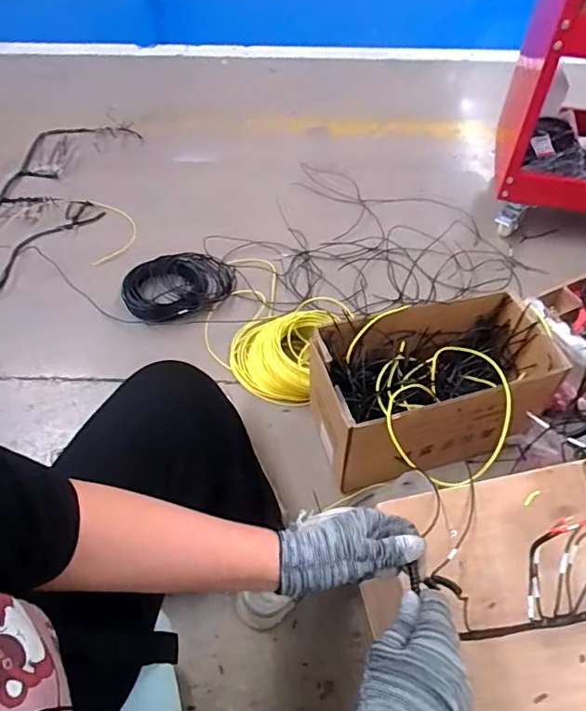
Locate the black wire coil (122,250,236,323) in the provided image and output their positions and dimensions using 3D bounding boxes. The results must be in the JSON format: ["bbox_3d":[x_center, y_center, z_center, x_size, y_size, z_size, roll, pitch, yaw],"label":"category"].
[{"bbox_3d":[-0.278,-0.170,1.310,0.273,0.059,0.186,-16,54,-10],"label":"black wire coil"}]

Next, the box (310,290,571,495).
[{"bbox_3d":[0.255,0.074,0.988,0.402,0.236,0.243,-11,52,-9],"label":"box"}]

